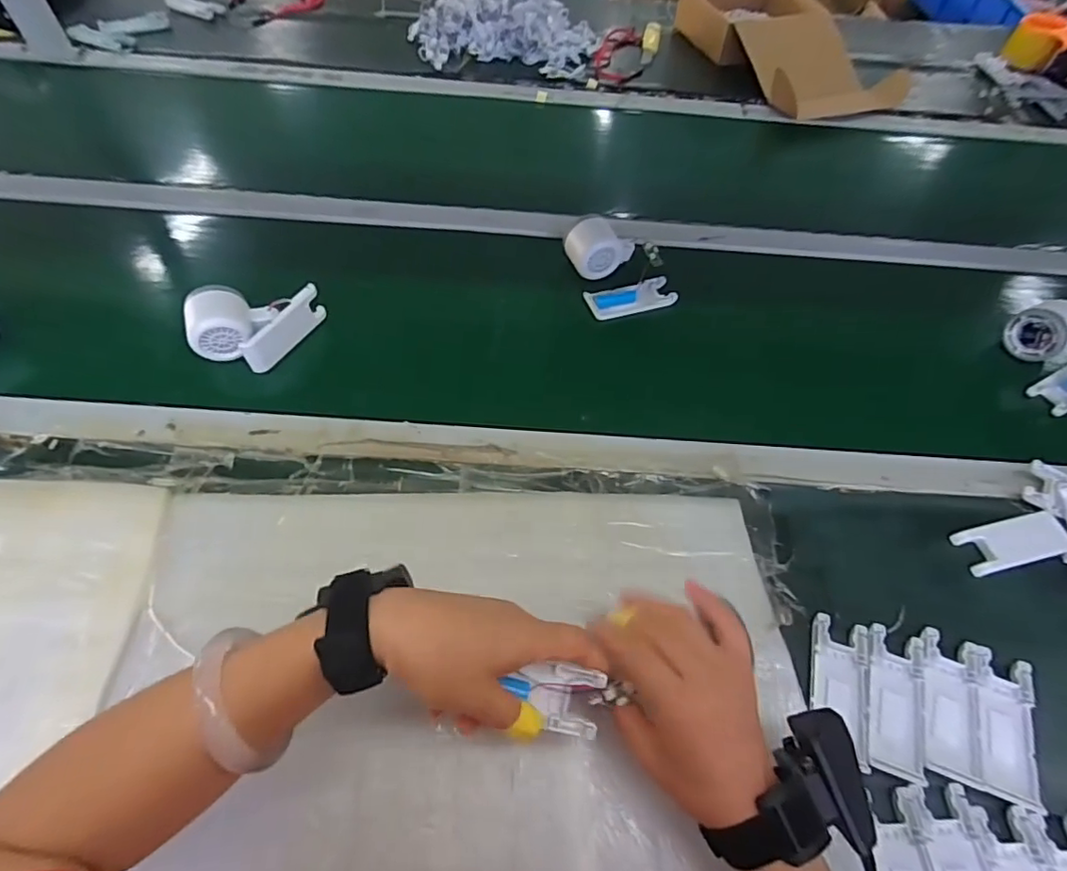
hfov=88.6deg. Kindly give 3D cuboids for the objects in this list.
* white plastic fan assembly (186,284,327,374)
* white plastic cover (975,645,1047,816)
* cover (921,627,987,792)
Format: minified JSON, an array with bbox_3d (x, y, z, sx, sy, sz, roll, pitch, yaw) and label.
[{"bbox_3d":[-0.283,-0.112,0.557,0.114,0.044,0.080,-4,57,-7],"label":"white plastic fan assembly"},{"bbox_3d":[0.350,0.215,0.405,0.042,0.014,0.101,21,57,9],"label":"white plastic cover"},{"bbox_3d":[0.316,0.203,0.412,0.042,0.011,0.101,19,57,8],"label":"cover"}]

